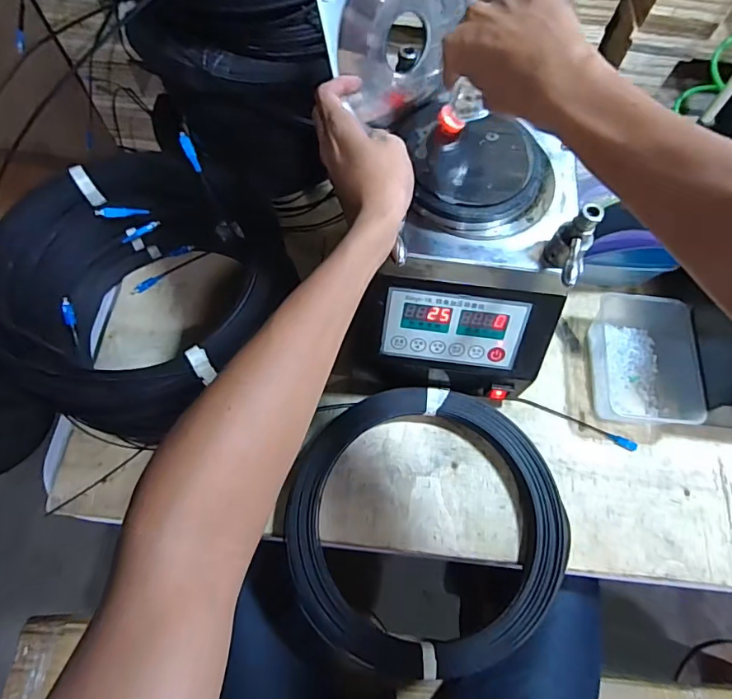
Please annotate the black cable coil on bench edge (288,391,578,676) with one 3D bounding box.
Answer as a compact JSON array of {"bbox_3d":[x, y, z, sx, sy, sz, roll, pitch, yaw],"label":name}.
[{"bbox_3d":[0.067,0.205,0.570,0.307,0.052,0.309,1,68,-2],"label":"black cable coil on bench edge"}]

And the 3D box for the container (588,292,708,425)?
[{"bbox_3d":[0.369,0.005,0.651,0.111,0.075,0.188,5,68,0],"label":"container"}]

